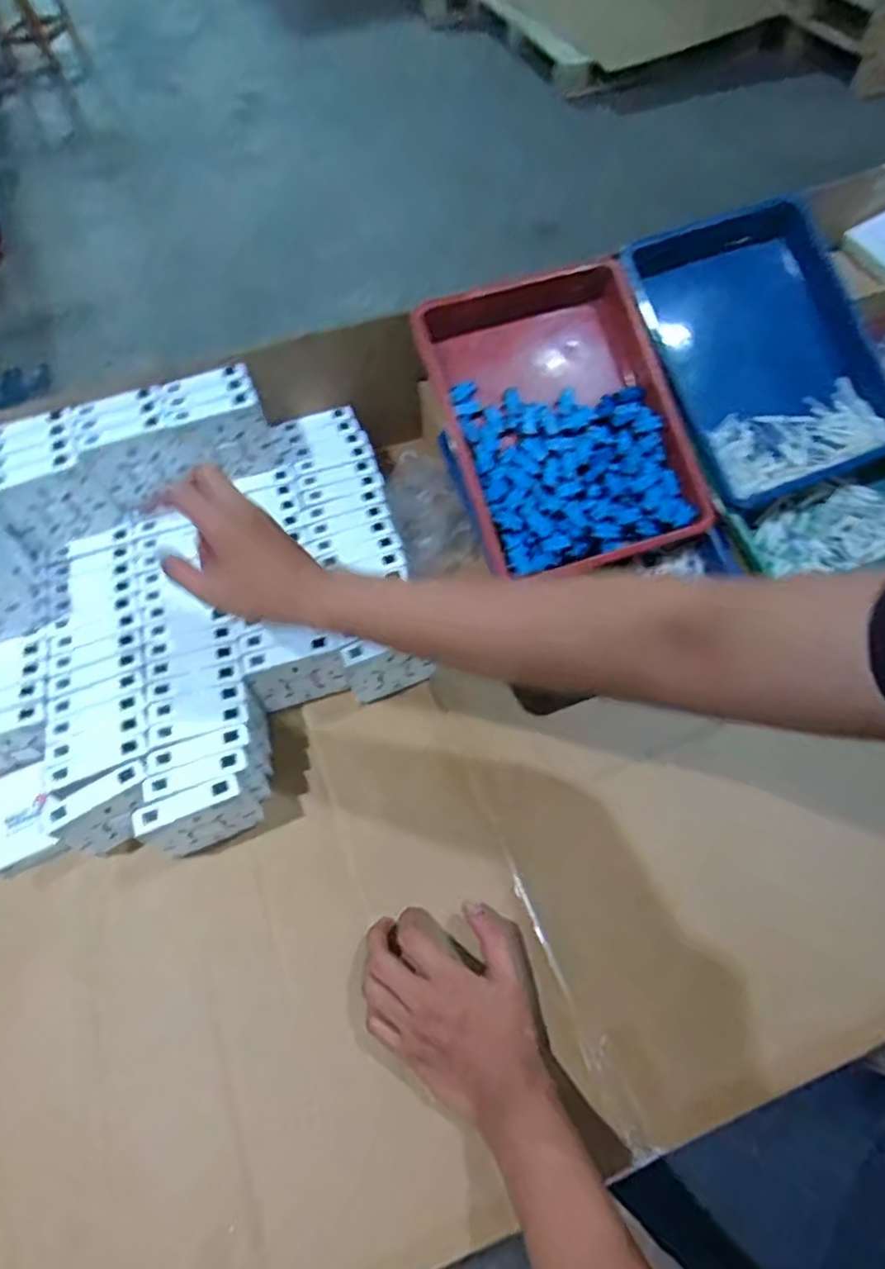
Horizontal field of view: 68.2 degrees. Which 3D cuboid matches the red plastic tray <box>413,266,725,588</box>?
[{"bbox_3d":[0.124,-0.225,0.688,0.241,0.076,0.319,-18,83,-5],"label":"red plastic tray"}]

